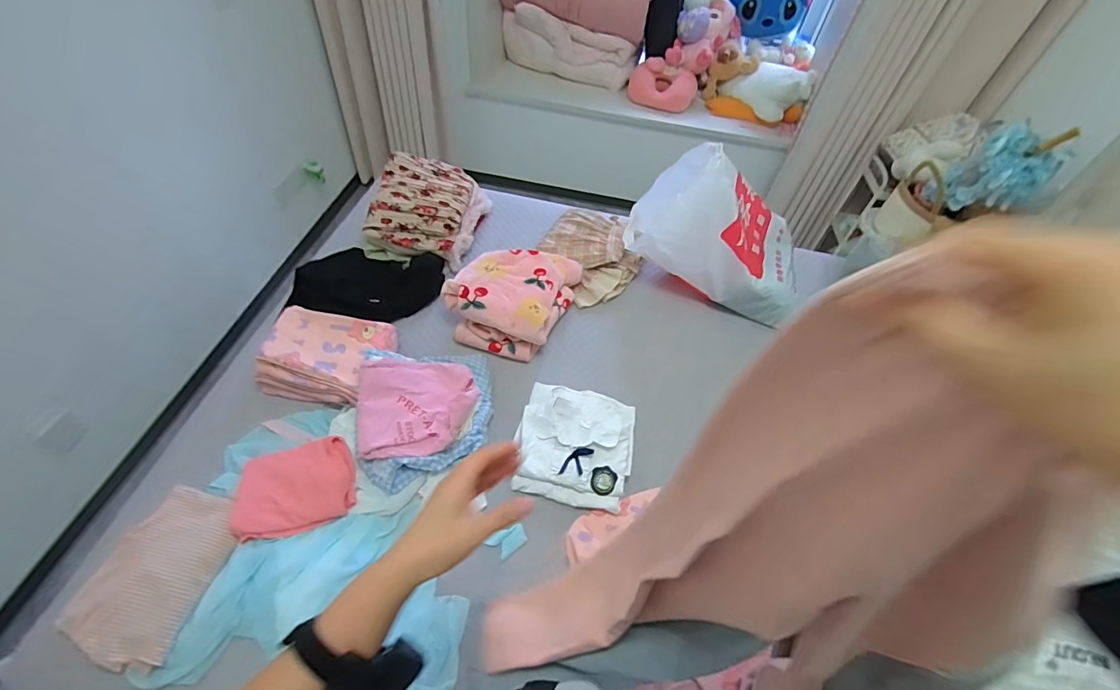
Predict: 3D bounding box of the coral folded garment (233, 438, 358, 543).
[{"bbox_3d":[-0.492,0.267,0.901,0.200,0.040,0.164,-17,56,-17],"label":"coral folded garment"}]

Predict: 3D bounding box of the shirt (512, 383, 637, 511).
[{"bbox_3d":[0.031,0.203,1.026,0.250,0.045,0.266,12,53,4],"label":"shirt"}]

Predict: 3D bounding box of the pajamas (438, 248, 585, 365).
[{"bbox_3d":[-0.115,-0.137,1.225,0.262,0.139,0.343,22,54,11],"label":"pajamas"}]

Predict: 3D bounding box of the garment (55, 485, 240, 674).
[{"bbox_3d":[-0.670,0.377,0.799,0.180,0.020,0.256,16,53,7],"label":"garment"}]

